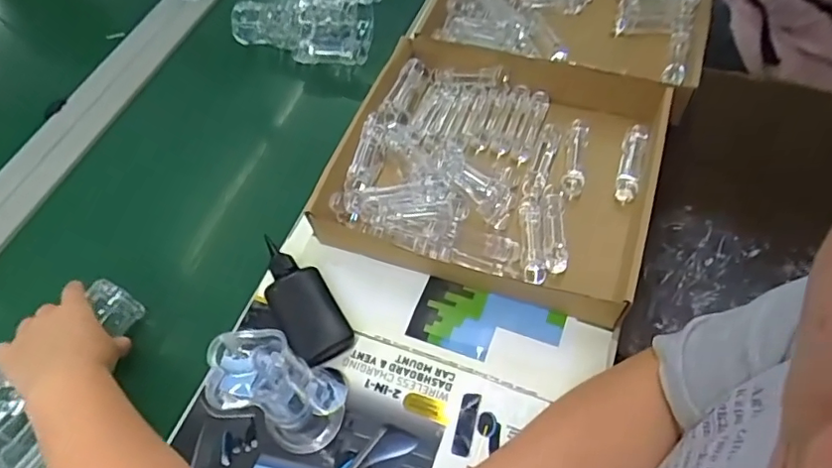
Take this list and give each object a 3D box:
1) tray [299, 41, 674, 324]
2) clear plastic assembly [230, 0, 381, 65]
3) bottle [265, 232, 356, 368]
[{"bbox_3d":[0.080,-0.066,0.579,0.308,0.059,0.274,16,61,15],"label":"tray"},{"bbox_3d":[-0.152,-0.278,0.732,0.195,0.052,0.105,7,59,9],"label":"clear plastic assembly"},{"bbox_3d":[-0.109,0.063,0.530,0.055,0.028,0.132,-30,60,-13],"label":"bottle"}]

